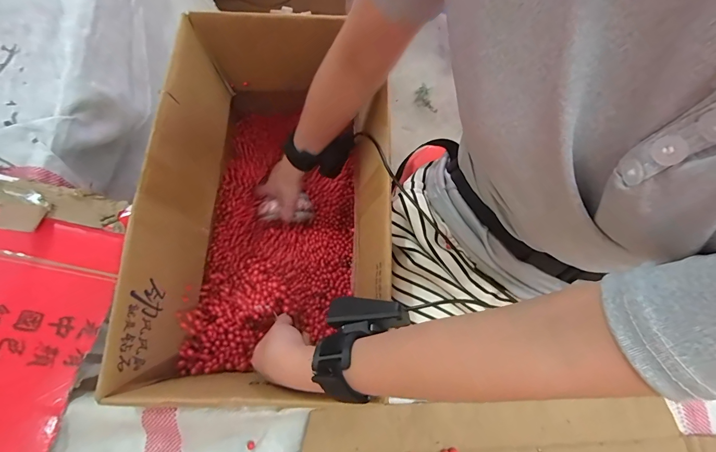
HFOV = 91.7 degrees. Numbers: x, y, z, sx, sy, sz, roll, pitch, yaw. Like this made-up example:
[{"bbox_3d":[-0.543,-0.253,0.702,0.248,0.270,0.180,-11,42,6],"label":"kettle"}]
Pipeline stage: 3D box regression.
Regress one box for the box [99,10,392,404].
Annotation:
[{"bbox_3d":[-0.118,-0.020,0.473,0.222,0.223,0.418,1,71,-2],"label":"box"}]

